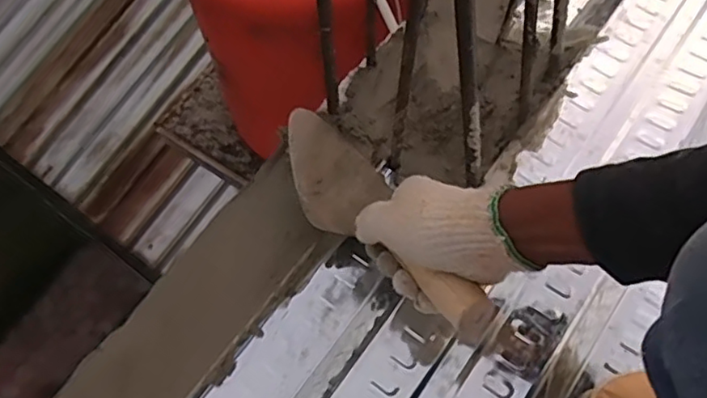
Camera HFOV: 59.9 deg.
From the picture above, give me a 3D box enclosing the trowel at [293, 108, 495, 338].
[{"bbox_3d":[0.011,0.011,0.535,0.084,0.056,0.305,-28,40,-13],"label":"trowel"}]

